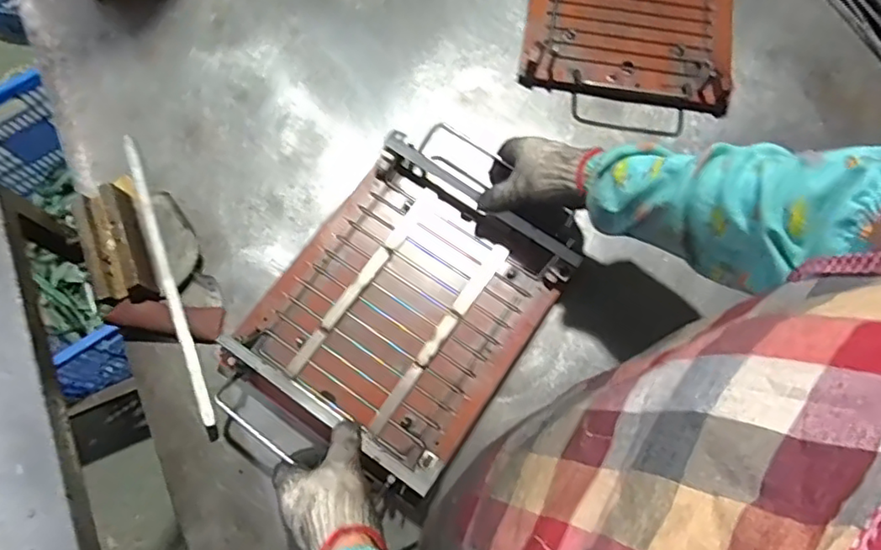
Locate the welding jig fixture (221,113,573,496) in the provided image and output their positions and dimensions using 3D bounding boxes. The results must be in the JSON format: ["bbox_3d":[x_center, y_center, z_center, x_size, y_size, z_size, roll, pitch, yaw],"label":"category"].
[{"bbox_3d":[-0.031,0.022,0.589,0.243,0.039,0.330,34,76,10],"label":"welding jig fixture"}]

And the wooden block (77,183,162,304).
[{"bbox_3d":[-0.335,-0.028,0.615,0.055,0.044,0.133,-21,74,-6],"label":"wooden block"}]

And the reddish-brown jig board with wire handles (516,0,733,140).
[{"bbox_3d":[0.239,-0.360,0.726,0.242,0.033,0.388,10,73,3],"label":"reddish-brown jig board with wire handles"}]

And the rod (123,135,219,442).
[{"bbox_3d":[-0.289,0.000,0.620,0.014,0.019,0.355,-23,74,-7],"label":"rod"}]

